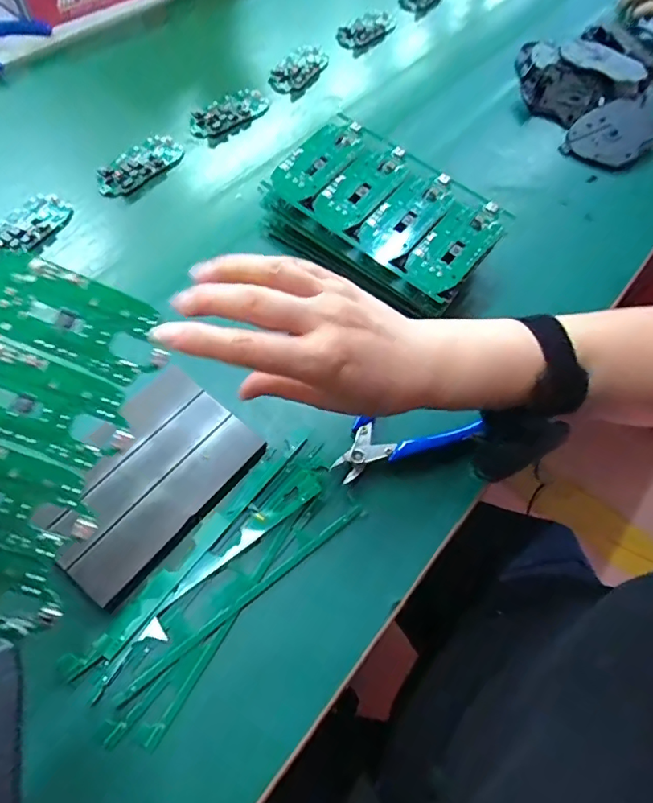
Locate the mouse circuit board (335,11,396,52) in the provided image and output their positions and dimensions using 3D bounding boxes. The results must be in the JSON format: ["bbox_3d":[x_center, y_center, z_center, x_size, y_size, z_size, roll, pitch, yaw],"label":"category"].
[{"bbox_3d":[0.054,-0.508,0.712,0.045,0.017,0.090,39,65,16],"label":"mouse circuit board"}]

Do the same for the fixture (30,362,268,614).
[{"bbox_3d":[-0.123,0.052,0.359,0.092,0.020,0.147,35,64,14],"label":"fixture"}]

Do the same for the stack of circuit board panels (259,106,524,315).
[{"bbox_3d":[0.050,-0.163,0.477,0.194,0.076,0.114,36,64,15],"label":"stack of circuit board panels"}]

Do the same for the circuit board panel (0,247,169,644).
[{"bbox_3d":[-0.157,0.022,0.266,0.095,0.008,0.186,21,83,-11],"label":"circuit board panel"}]

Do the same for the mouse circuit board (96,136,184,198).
[{"bbox_3d":[-0.195,-0.246,0.539,0.047,0.013,0.100,34,64,14],"label":"mouse circuit board"}]

